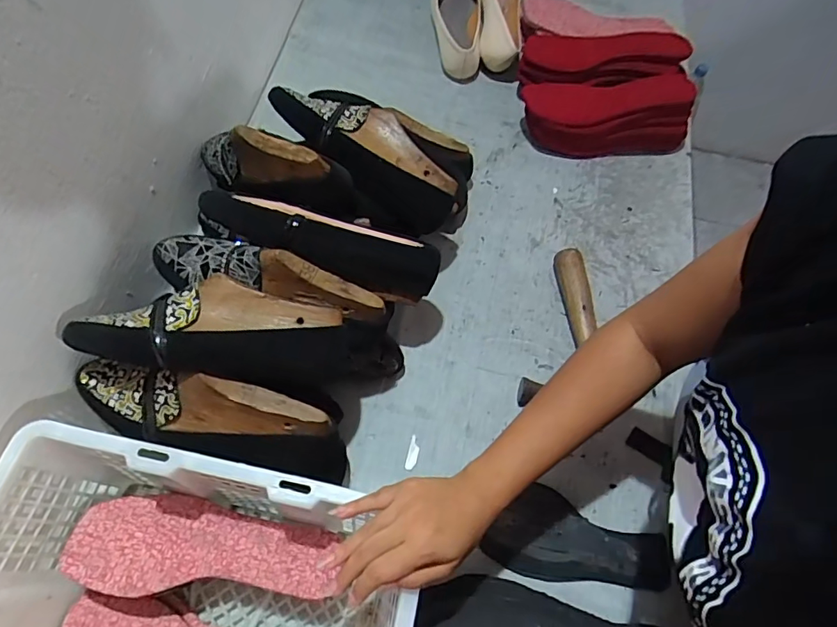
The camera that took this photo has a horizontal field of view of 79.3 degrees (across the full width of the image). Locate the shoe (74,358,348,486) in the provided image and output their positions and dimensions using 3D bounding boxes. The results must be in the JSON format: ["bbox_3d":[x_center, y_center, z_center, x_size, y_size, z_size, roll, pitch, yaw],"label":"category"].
[{"bbox_3d":[-0.205,0.099,0.482,0.258,0.091,0.070,12,66,2],"label":"shoe"}]

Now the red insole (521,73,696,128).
[{"bbox_3d":[0.274,-0.310,0.736,0.234,0.014,0.074,-1,75,7],"label":"red insole"}]

